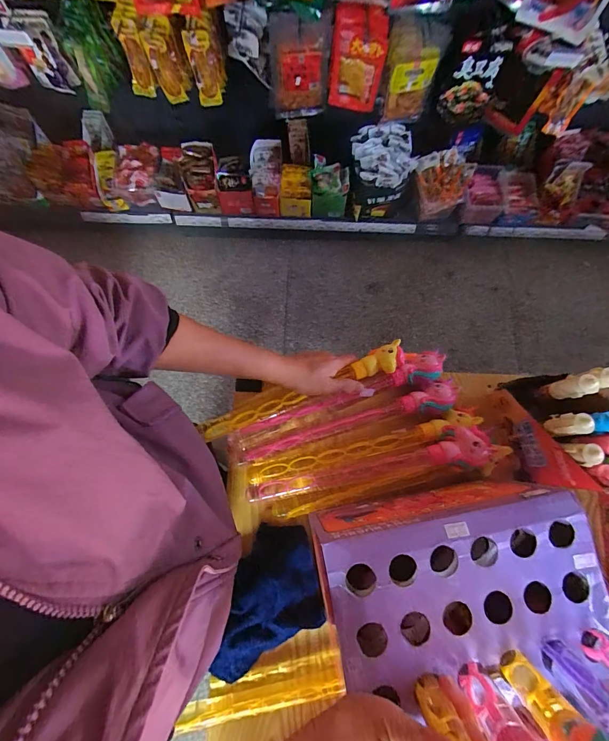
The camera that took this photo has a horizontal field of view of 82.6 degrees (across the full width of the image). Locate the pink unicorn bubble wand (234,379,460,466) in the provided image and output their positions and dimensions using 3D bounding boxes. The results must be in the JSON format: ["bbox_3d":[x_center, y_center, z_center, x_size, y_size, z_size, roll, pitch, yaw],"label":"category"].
[{"bbox_3d":[0.065,0.082,0.513,0.335,0.029,0.040,-17,76,-5],"label":"pink unicorn bubble wand"}]

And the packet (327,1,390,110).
[{"bbox_3d":[0.153,-0.904,1.026,0.156,0.271,0.035,9,75,2],"label":"packet"}]

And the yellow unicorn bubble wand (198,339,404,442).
[{"bbox_3d":[-0.001,0.030,0.523,0.319,0.029,0.042,-21,76,-1],"label":"yellow unicorn bubble wand"}]

